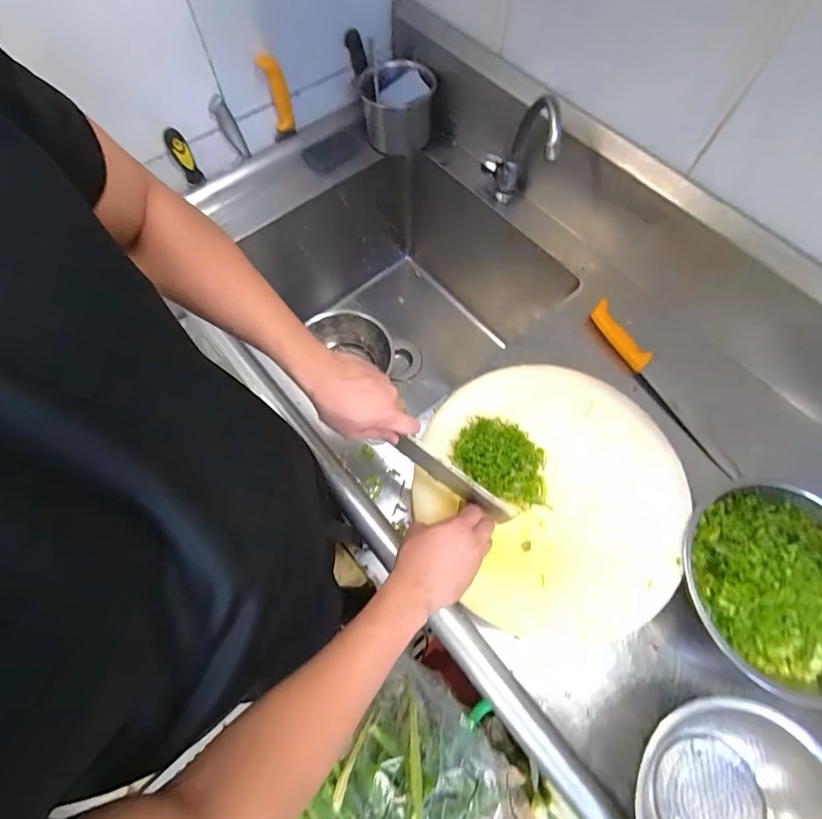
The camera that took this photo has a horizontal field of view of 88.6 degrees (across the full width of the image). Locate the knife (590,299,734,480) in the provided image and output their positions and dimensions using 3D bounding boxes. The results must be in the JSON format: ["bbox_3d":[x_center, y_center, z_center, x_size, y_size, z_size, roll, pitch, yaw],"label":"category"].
[{"bbox_3d":[0.400,-0.042,0.690,0.033,0.024,0.339,-22,69,-10],"label":"knife"}]

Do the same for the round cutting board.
[{"bbox_3d":[0.180,0.112,0.569,0.338,0.057,0.343,0,67,-1],"label":"round cutting board"}]

